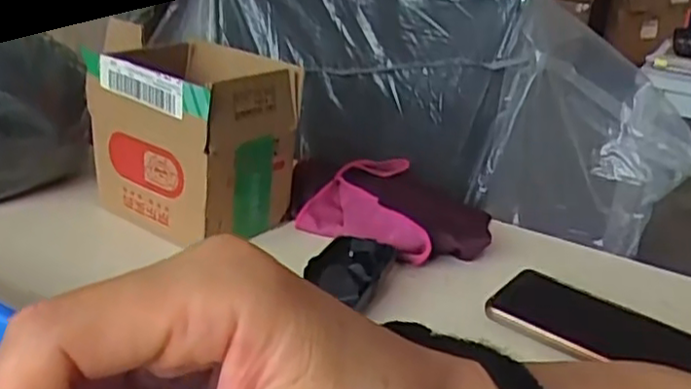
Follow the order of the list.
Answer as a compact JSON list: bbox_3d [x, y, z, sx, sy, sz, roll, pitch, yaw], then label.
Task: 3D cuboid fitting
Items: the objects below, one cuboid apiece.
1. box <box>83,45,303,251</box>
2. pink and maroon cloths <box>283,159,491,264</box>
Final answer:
[{"bbox_3d":[-0.142,-0.059,0.649,0.182,0.141,0.132,23,28,34],"label":"box"},{"bbox_3d":[0.034,0.013,0.673,0.146,0.047,0.218,-11,28,-36],"label":"pink and maroon cloths"}]

